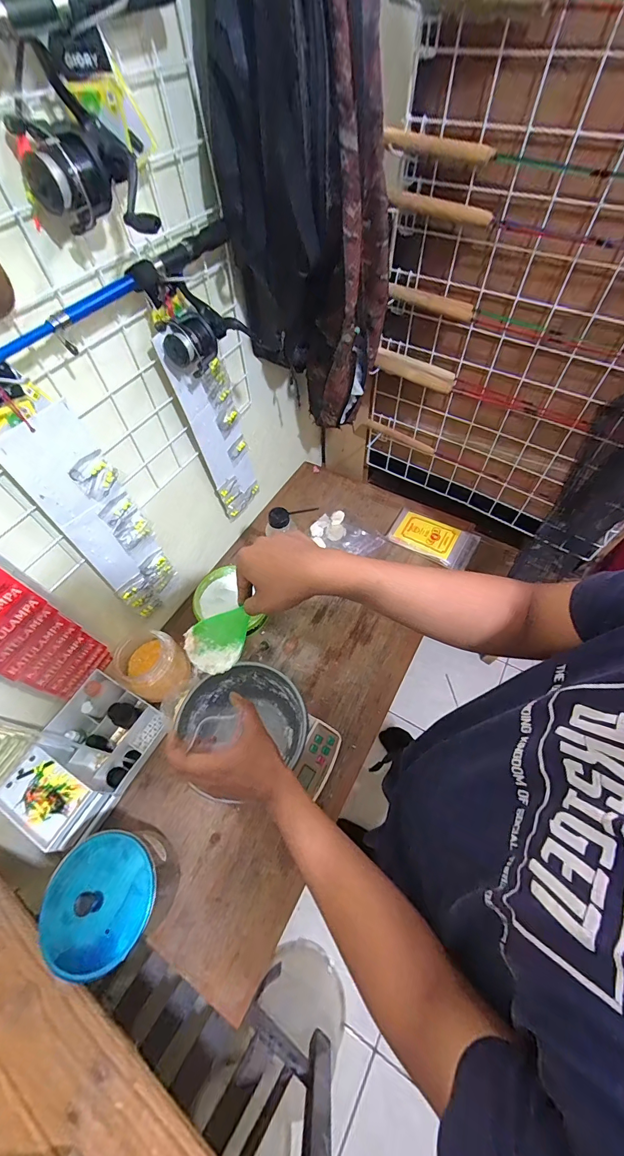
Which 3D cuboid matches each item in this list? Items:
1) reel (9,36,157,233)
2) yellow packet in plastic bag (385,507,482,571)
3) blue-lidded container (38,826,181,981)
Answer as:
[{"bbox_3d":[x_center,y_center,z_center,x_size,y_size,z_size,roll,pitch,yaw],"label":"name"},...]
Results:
[{"bbox_3d":[-0.208,-0.375,0.334,0.091,0.098,0.111,-23,60,-12],"label":"reel"},{"bbox_3d":[0.289,-0.099,0.915,0.200,0.028,0.114,26,63,17],"label":"yellow packet in plastic bag"},{"bbox_3d":[-0.267,0.436,0.520,0.124,0.162,0.135,-1,58,2],"label":"blue-lidded container"}]

